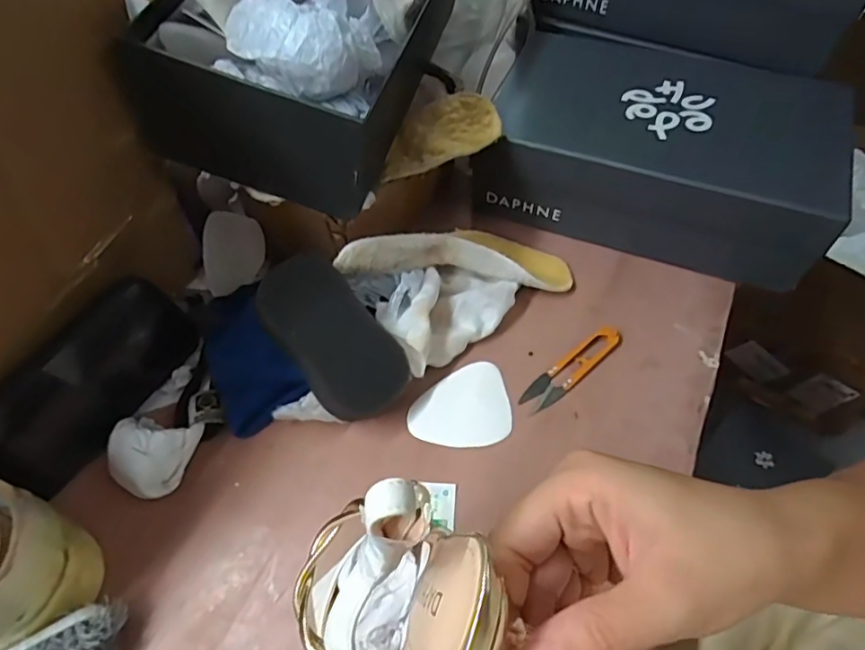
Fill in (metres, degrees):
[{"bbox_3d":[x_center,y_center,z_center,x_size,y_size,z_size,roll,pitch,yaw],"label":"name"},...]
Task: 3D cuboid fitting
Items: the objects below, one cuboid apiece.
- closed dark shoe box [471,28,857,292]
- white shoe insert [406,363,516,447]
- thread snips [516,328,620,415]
[{"bbox_3d":[0.207,-0.166,0.531,0.282,0.115,0.189,18,57,13],"label":"closed dark shoe box"},{"bbox_3d":[0.026,0.067,0.431,0.082,0.005,0.063,-31,60,-20],"label":"white shoe insert"},{"bbox_3d":[0.114,0.035,0.450,0.103,0.008,0.022,-33,61,-21],"label":"thread snips"}]

